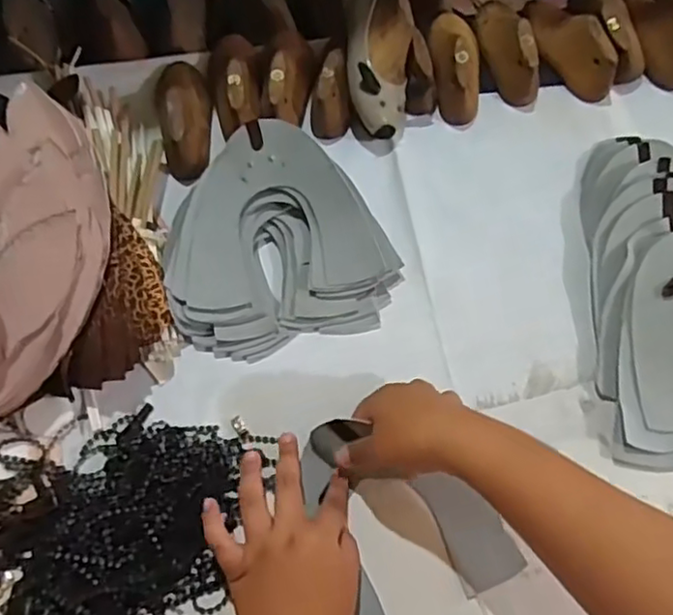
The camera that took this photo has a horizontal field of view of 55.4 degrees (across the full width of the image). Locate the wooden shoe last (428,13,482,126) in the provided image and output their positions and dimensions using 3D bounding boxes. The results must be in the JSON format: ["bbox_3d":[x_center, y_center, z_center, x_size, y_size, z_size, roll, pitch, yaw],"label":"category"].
[{"bbox_3d":[0.121,-0.252,0.648,0.051,0.060,0.135,-2,64,-1],"label":"wooden shoe last"}]

